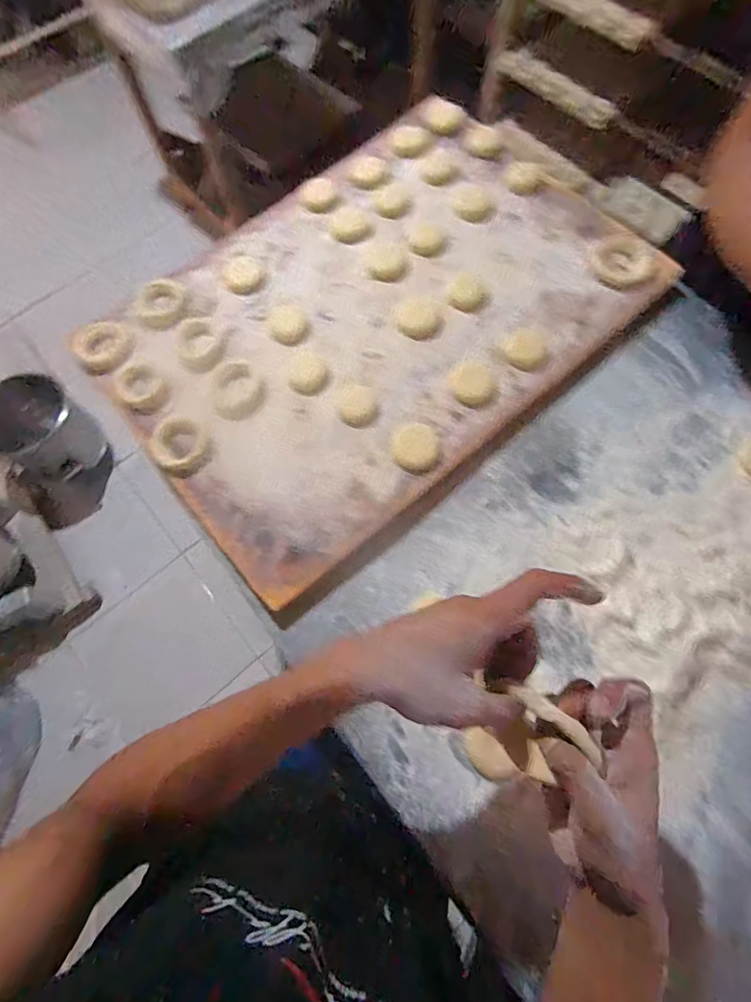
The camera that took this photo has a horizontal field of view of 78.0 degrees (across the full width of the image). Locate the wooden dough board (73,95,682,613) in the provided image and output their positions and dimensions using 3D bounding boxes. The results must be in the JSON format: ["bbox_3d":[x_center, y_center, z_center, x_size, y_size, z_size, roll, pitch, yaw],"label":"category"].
[{"bbox_3d":[-0.005,-0.228,0.560,0.598,0.024,0.436,-40,74,-10],"label":"wooden dough board"}]

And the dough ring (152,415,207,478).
[{"bbox_3d":[-0.212,-0.061,0.503,0.061,0.021,0.055,43,78,15],"label":"dough ring"}]

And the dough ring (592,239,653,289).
[{"bbox_3d":[0.294,-0.284,0.555,0.066,0.014,0.063,-1,71,2],"label":"dough ring"}]

